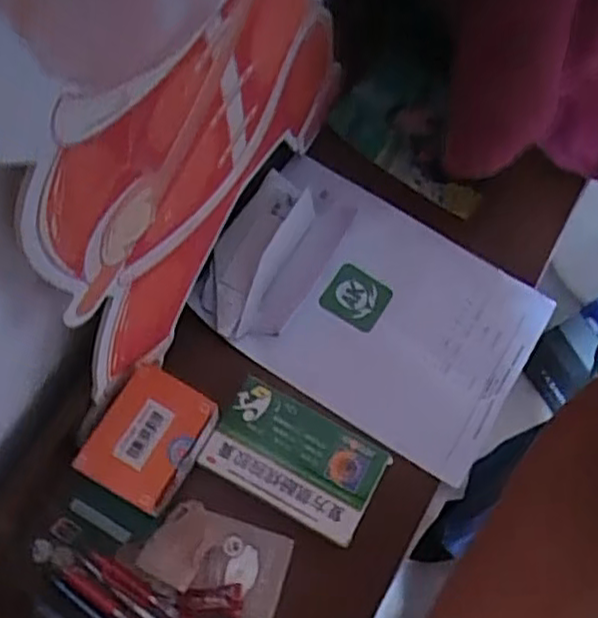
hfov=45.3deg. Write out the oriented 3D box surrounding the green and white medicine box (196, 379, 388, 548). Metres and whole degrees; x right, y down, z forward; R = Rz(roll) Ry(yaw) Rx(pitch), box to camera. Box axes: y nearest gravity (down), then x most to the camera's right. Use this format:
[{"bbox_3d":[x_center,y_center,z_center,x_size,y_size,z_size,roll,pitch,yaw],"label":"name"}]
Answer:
[{"bbox_3d":[-0.004,0.125,0.604,0.141,0.017,0.085,29,71,5],"label":"green and white medicine box"}]

